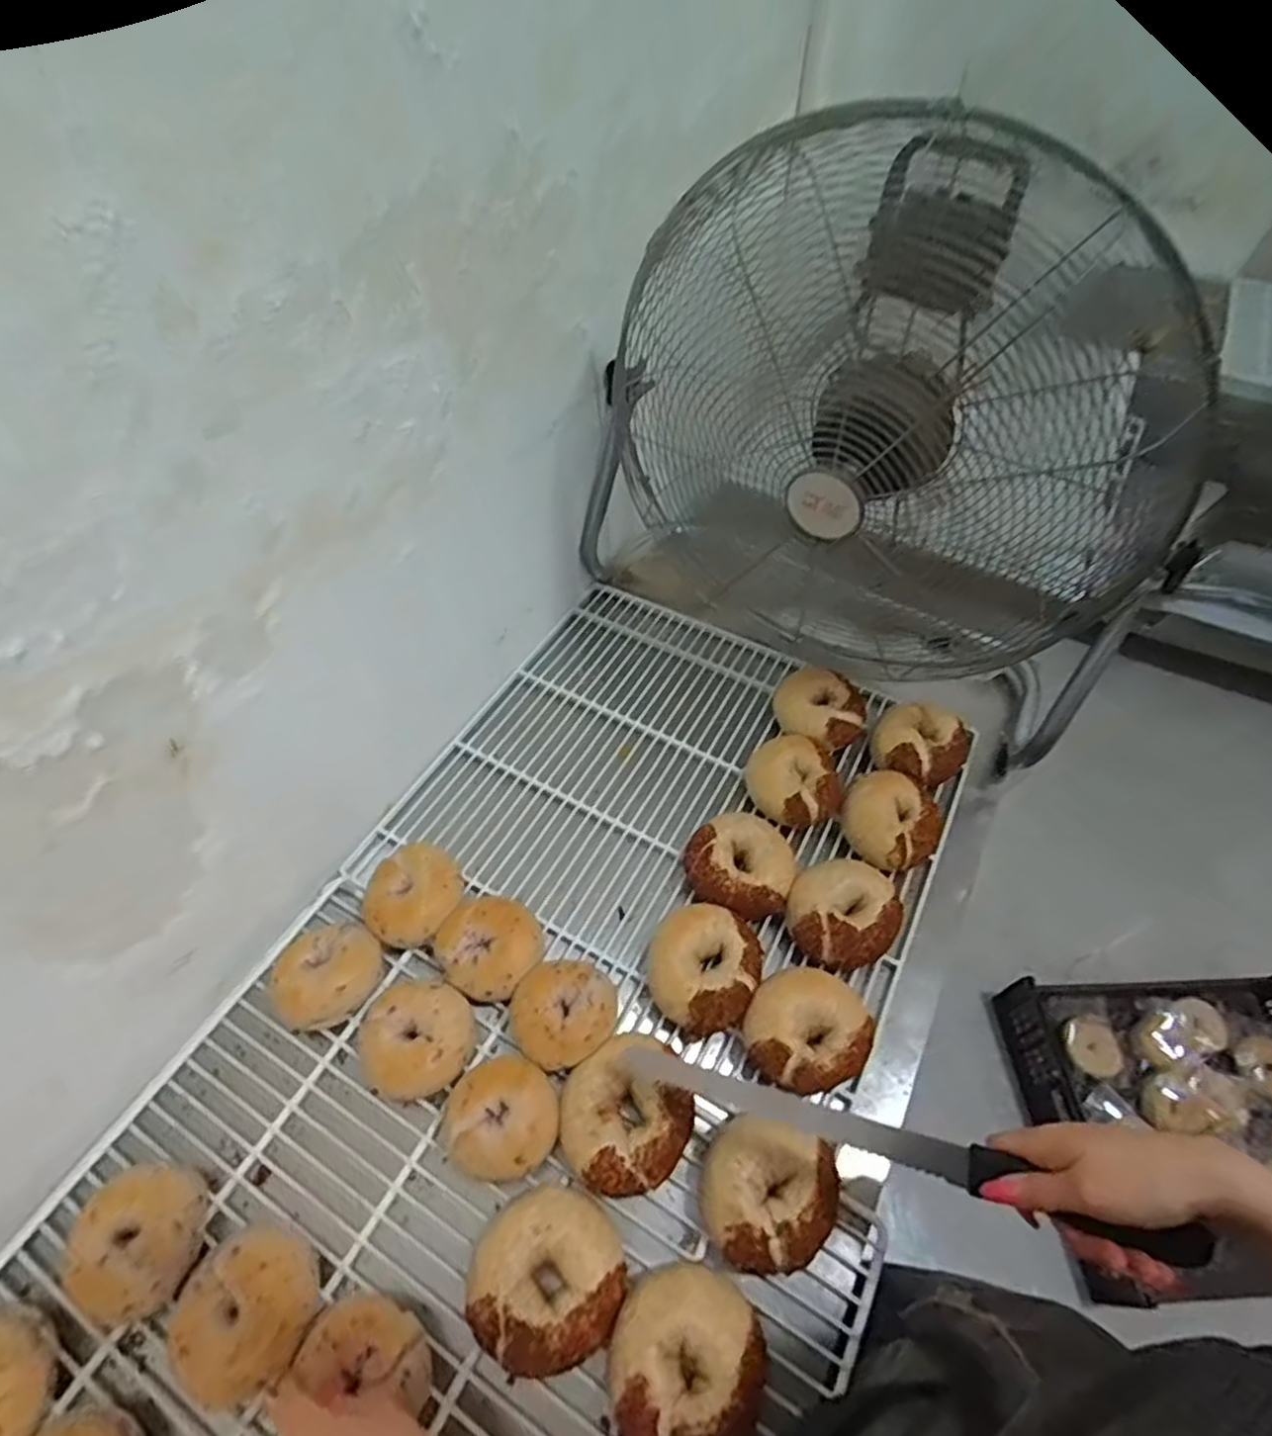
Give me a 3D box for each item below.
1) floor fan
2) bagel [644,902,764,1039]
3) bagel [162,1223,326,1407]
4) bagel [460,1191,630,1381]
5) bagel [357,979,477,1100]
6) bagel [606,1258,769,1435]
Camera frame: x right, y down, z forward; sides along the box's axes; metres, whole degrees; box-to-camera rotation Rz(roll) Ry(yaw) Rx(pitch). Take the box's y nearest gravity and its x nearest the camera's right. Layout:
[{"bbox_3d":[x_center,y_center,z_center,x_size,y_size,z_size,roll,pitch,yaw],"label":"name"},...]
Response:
[{"bbox_3d":[0.273,-0.306,0.793,0.610,0.569,0.368,28,58,19],"label":"floor fan"},{"bbox_3d":[0.065,0.245,0.678,0.104,0.057,0.109,0,53,0],"label":"bagel"},{"bbox_3d":[-0.291,0.447,0.526,0.101,0.054,0.093,39,62,25],"label":"bagel"},{"bbox_3d":[-0.069,0.431,0.537,0.115,0.054,0.105,0,53,0],"label":"bagel"},{"bbox_3d":[-0.199,0.294,0.640,0.096,0.053,0.101,0,53,0],"label":"bagel"},{"bbox_3d":[0.034,0.466,0.504,0.112,0.057,0.105,0,53,0],"label":"bagel"}]

